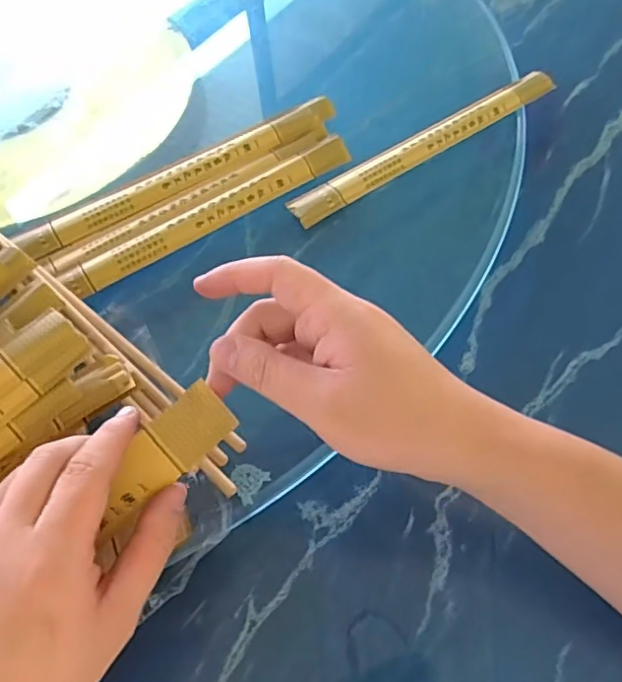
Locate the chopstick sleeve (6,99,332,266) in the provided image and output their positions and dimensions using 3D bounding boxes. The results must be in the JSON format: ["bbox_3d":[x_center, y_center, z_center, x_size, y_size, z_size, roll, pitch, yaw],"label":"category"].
[{"bbox_3d":[-0.095,-0.132,0.451,0.269,0.012,0.030,-29,61,-14],"label":"chopstick sleeve"}]

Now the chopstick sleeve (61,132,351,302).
[{"bbox_3d":[-0.071,-0.097,0.434,0.236,0.005,0.025,-31,94,-15],"label":"chopstick sleeve"}]

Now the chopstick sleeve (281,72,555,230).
[{"bbox_3d":[0.096,-0.161,0.466,0.260,0.009,0.028,-32,61,-14],"label":"chopstick sleeve"}]

